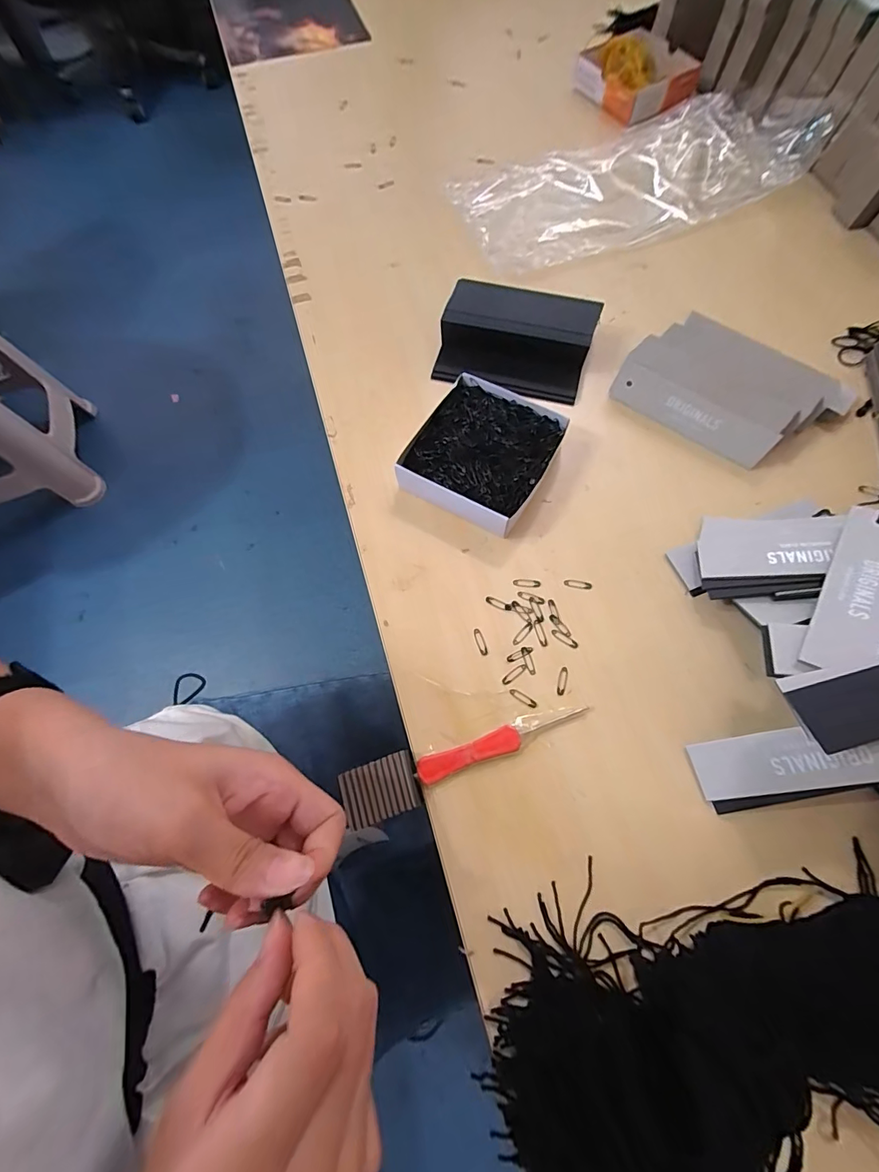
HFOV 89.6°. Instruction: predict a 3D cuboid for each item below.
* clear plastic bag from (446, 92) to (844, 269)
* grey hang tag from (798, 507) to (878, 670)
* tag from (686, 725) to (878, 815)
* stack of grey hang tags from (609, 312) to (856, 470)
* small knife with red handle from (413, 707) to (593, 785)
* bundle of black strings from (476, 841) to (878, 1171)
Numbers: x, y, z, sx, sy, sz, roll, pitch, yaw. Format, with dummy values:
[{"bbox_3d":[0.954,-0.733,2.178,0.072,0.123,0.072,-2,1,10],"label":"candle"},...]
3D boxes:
[{"bbox_3d":[0.206,-0.433,0.463,0.370,0.028,0.163,-19,70,-5],"label":"clear plastic bag"},{"bbox_3d":[0.242,0.000,0.254,0.033,0.005,0.123,24,63,34],"label":"grey hang tag"},{"bbox_3d":[0.206,0.093,0.237,0.124,0.004,0.036,-25,67,28],"label":"tag"},{"bbox_3d":[0.232,-0.160,0.354,0.166,0.040,0.097,34,74,13],"label":"stack of grey hang tags"},{"bbox_3d":[0.039,0.096,0.276,0.110,0.006,0.015,-20,70,-6],"label":"small knife with red handle"},{"bbox_3d":[0.148,0.207,0.206,0.254,0.051,0.128,-16,70,-4],"label":"bundle of black strings"}]

